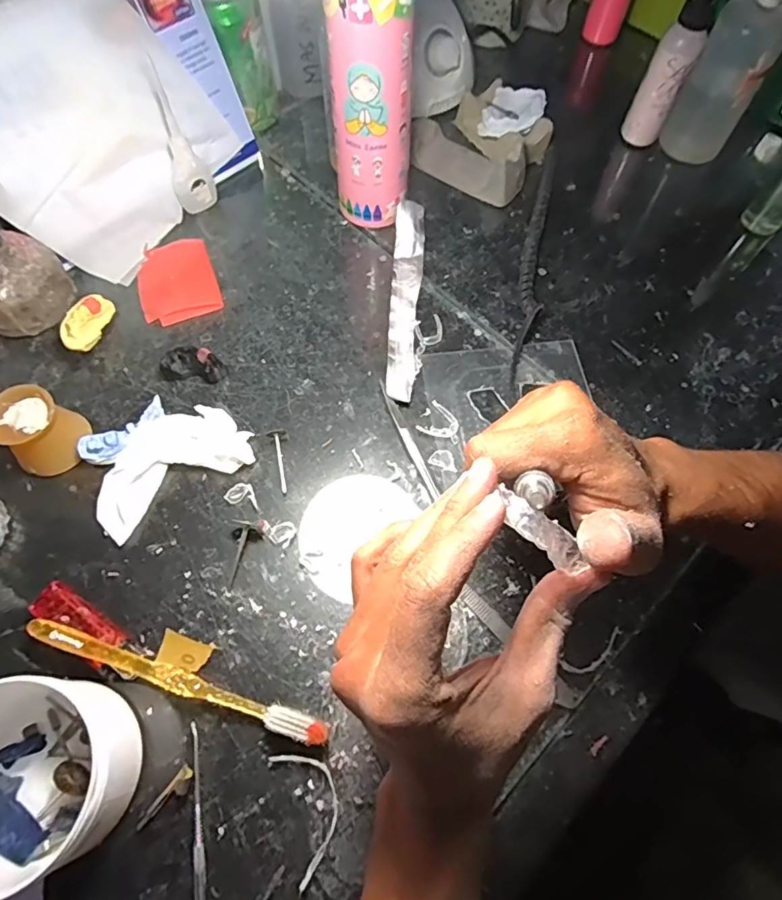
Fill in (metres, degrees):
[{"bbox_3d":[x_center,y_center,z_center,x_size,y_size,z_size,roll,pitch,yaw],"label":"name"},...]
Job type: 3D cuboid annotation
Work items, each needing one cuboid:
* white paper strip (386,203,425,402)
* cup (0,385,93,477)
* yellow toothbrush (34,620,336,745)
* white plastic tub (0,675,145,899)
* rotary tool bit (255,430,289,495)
[{"bbox_3d":[0.014,-0.130,0.449,0.026,0.014,0.199,3,65,0],"label":"white paper strip"},{"bbox_3d":[-0.244,-0.013,0.372,0.051,0.045,0.049,0,65,-1],"label":"cup"},{"bbox_3d":[-0.127,0.137,0.316,0.186,0.021,0.014,17,66,6],"label":"yellow toothbrush"},{"bbox_3d":[-0.187,0.171,0.278,0.090,0.060,0.088,0,65,-1],"label":"white plastic tub"},{"bbox_3d":[-0.085,0.008,0.386,0.020,0.008,0.051,-7,66,-4],"label":"rotary tool bit"}]

